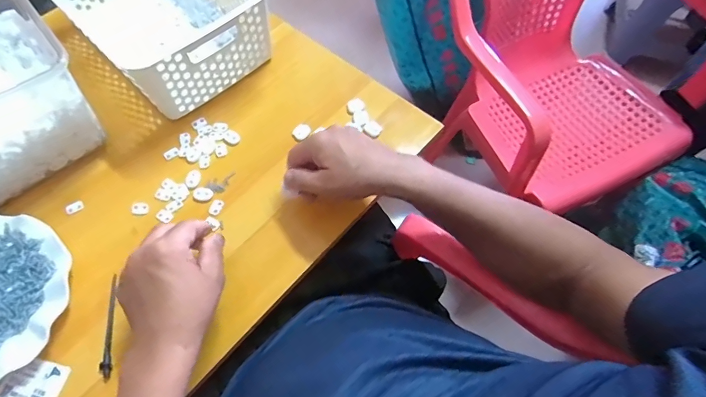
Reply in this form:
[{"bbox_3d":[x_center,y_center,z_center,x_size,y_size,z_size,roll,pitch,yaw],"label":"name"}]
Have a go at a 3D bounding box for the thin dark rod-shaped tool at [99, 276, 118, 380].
[{"bbox_3d":[-0.248,0.130,0.419,0.012,0.010,0.101,-8,62,-4],"label":"thin dark rod-shaped tool"}]

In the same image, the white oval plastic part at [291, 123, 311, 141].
[{"bbox_3d":[-0.067,-0.086,0.531,0.024,0.009,0.018,-34,67,-17],"label":"white oval plastic part"}]

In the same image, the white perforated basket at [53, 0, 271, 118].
[{"bbox_3d":[-0.269,-0.269,0.572,0.210,0.111,0.308,-39,68,-19],"label":"white perforated basket"}]

